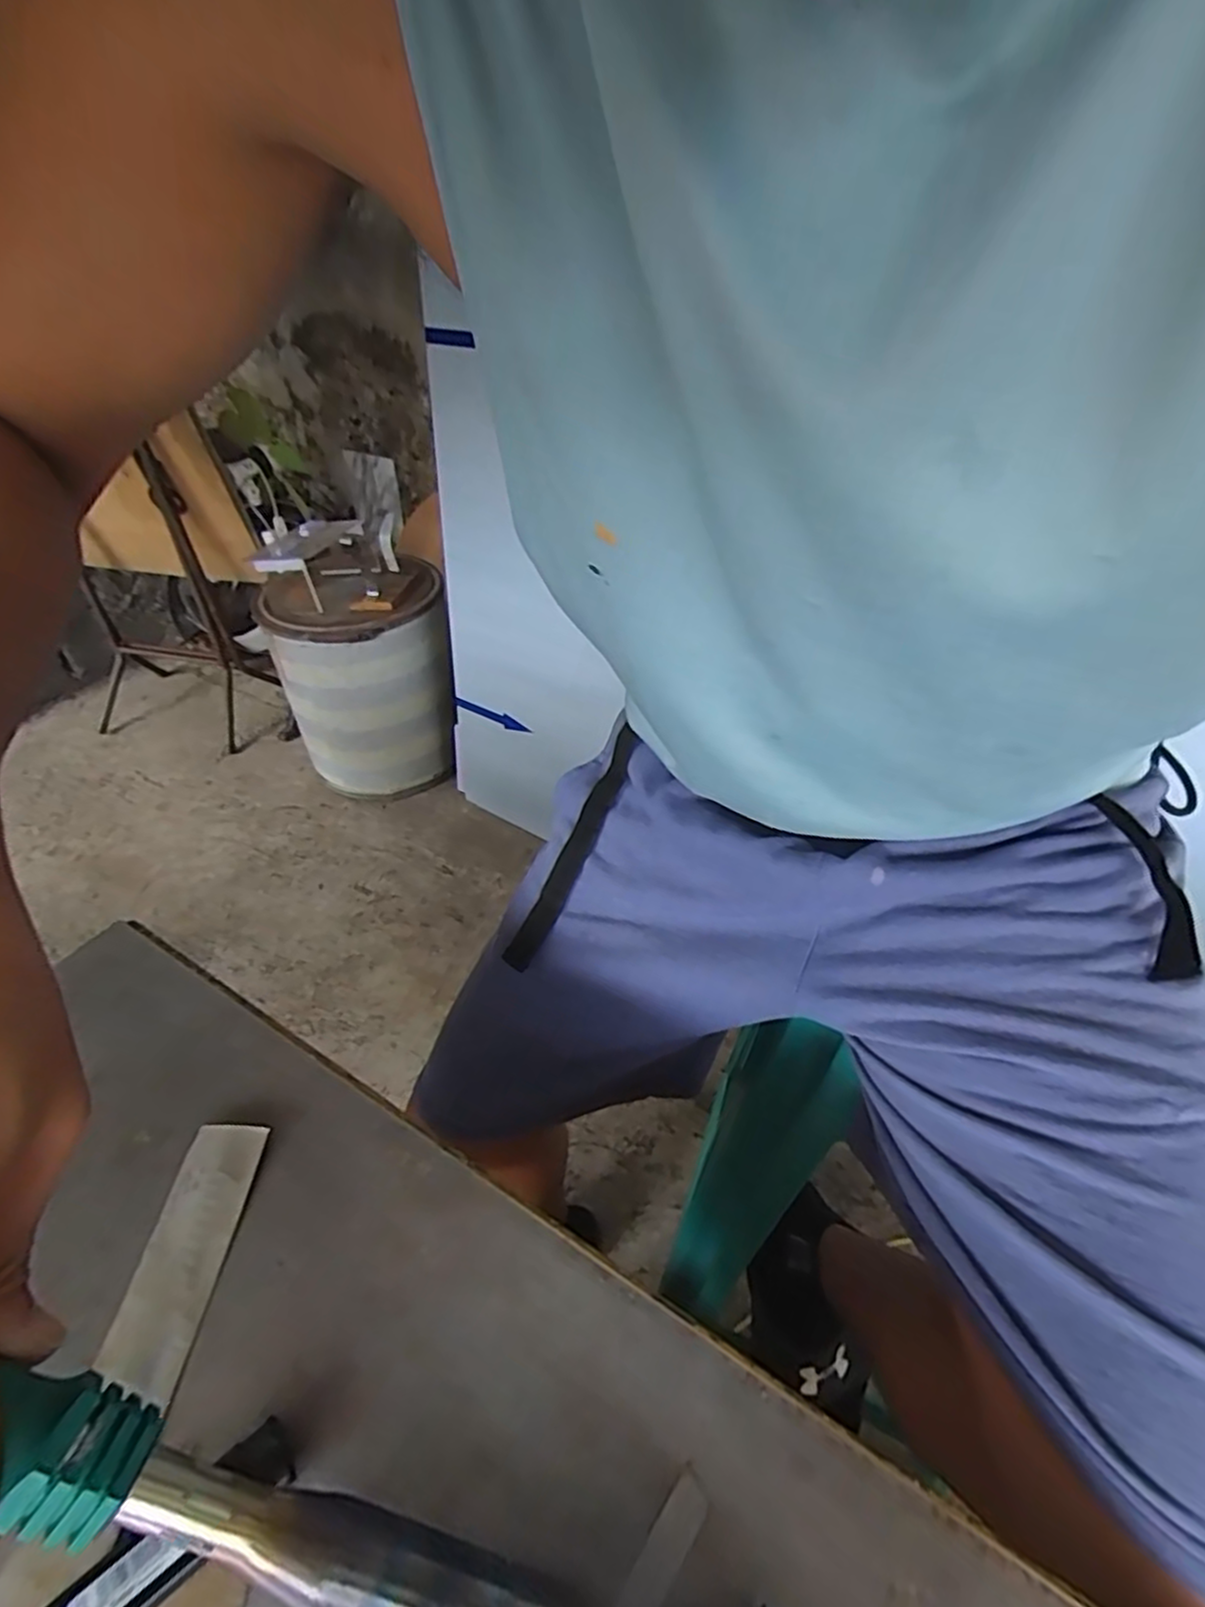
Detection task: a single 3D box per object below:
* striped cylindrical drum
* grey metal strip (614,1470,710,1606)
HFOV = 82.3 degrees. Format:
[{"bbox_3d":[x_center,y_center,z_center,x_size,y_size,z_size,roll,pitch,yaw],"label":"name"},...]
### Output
[{"bbox_3d":[-0.564,-0.308,1.685,0.396,0.513,0.359,-14,43,-16],"label":"striped cylindrical drum"},{"bbox_3d":[0.021,0.264,0.243,0.013,0.004,0.045,27,49,27],"label":"grey metal strip"}]

